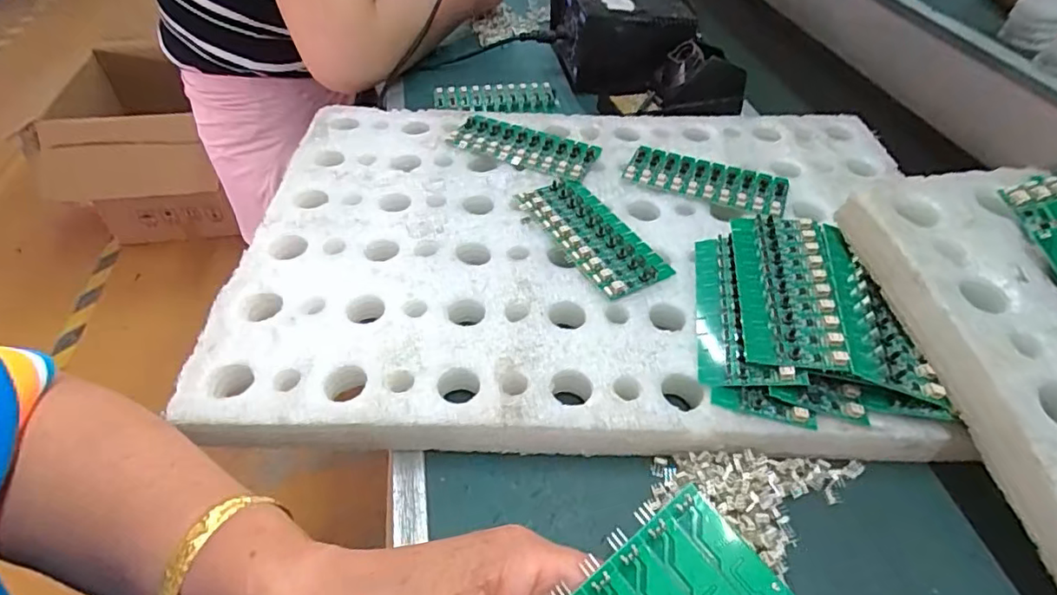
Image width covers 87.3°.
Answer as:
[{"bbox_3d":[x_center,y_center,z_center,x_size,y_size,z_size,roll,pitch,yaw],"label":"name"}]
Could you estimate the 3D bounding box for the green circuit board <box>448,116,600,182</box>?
[{"bbox_3d":[-0.005,-0.144,0.525,0.137,0.005,0.060,19,49,15],"label":"green circuit board"}]

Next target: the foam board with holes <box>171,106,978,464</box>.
[{"bbox_3d":[0.053,-0.046,0.456,0.535,0.037,0.368,2,46,-1],"label":"foam board with holes"}]

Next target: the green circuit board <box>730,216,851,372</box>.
[{"bbox_3d":[0.174,-0.009,0.376,0.057,0.006,0.136,2,47,14],"label":"green circuit board"}]

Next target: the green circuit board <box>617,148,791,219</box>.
[{"bbox_3d":[0.161,-0.109,0.499,0.136,0.004,0.071,21,48,18],"label":"green circuit board"}]

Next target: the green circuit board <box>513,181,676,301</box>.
[{"bbox_3d":[0.051,-0.053,0.441,0.064,0.008,0.134,-24,52,-23],"label":"green circuit board"}]

